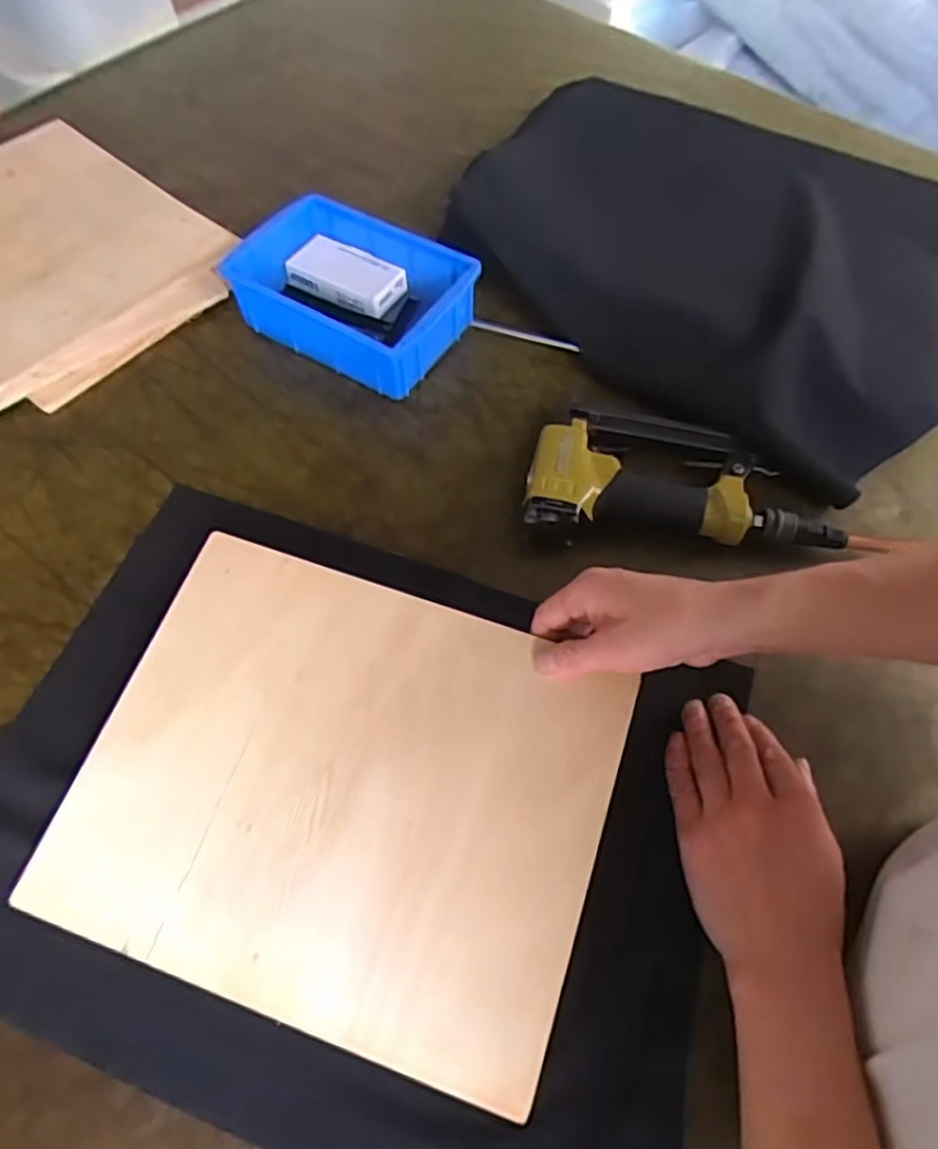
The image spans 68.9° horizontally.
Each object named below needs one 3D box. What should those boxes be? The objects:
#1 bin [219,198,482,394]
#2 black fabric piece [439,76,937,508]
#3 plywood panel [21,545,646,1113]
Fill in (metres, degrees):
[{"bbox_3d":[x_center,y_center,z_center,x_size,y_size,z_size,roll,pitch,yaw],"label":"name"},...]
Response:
[{"bbox_3d":[-0.107,-0.254,0.620,0.197,0.068,0.130,29,66,13],"label":"bin"},{"bbox_3d":[0.268,-0.343,0.685,0.513,0.050,0.436,41,69,18],"label":"black fabric piece"},{"bbox_3d":[-0.077,0.132,0.431,0.314,0.010,0.257,18,69,6],"label":"plywood panel"}]

